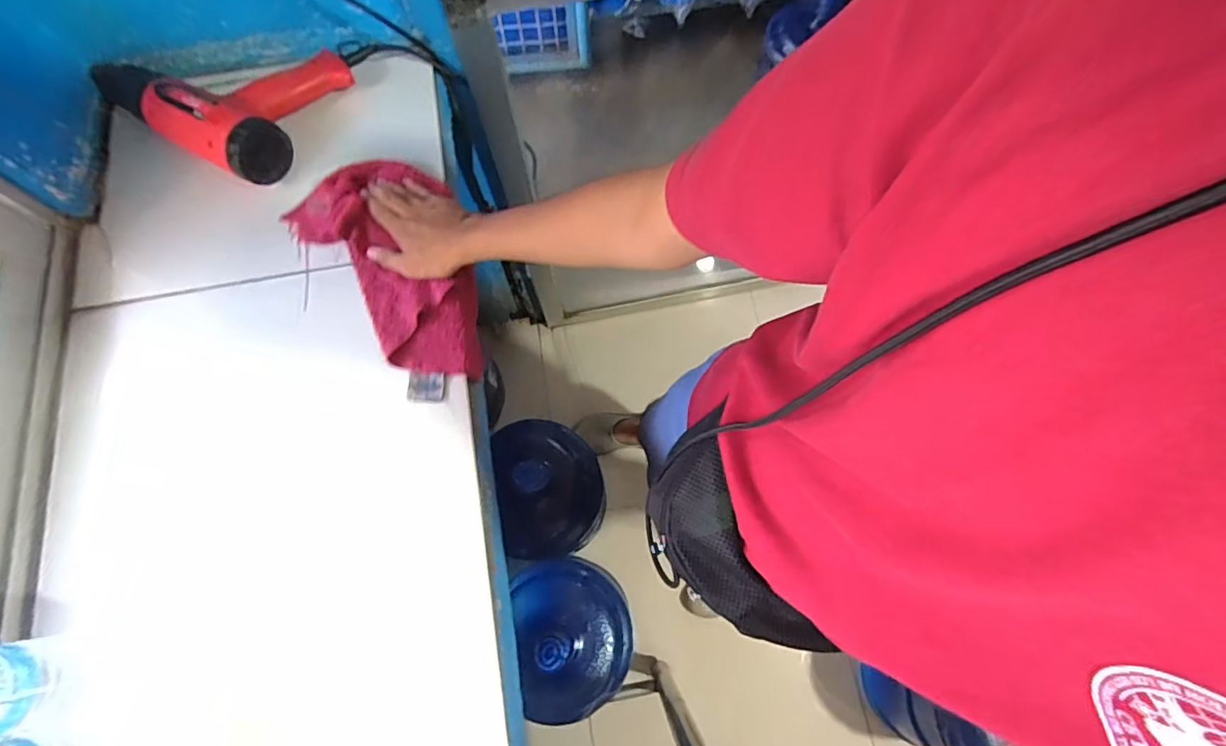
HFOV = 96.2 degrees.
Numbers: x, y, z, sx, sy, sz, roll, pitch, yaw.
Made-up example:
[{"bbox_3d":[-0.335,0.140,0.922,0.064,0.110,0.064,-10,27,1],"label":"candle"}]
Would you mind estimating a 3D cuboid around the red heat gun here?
[{"bbox_3d":[-0.465,-0.345,0.642,0.252,0.062,0.179,27,74,9],"label":"red heat gun"}]

